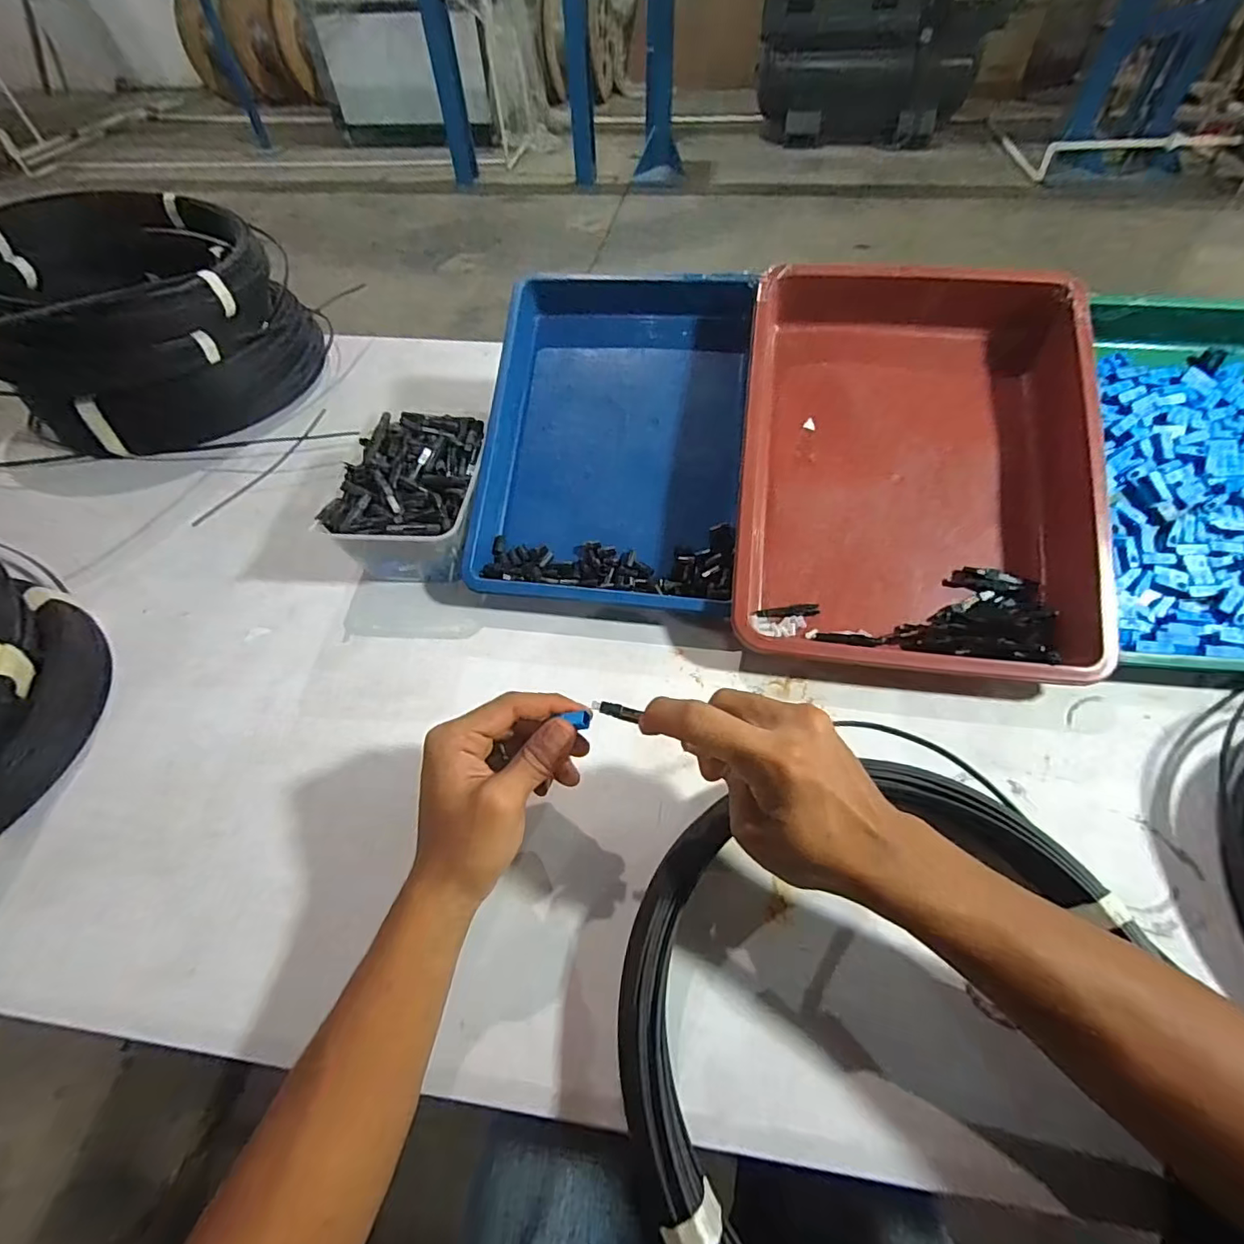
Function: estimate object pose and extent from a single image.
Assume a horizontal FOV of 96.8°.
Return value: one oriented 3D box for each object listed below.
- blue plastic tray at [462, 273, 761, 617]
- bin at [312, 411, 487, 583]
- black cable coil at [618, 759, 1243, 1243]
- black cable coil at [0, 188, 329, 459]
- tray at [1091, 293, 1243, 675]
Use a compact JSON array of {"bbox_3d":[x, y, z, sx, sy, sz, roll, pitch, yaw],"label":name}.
[{"bbox_3d":[-0.004,-0.174,0.502,0.227,0.058,0.326,6,77,3],"label":"blue plastic tray"},{"bbox_3d":[-0.183,-0.110,0.508,0.118,0.082,0.166,4,54,4],"label":"bin"},{"bbox_3d":[0.144,0.210,0.276,0.284,0.036,0.256,-16,55,-10],"label":"black cable coil"},{"bbox_3d":[-0.534,-0.361,0.639,0.297,0.159,0.307,-1,53,2],"label":"black cable coil"},{"bbox_3d":[0.497,-0.113,0.439,0.215,0.050,0.327,5,76,9],"label":"tray"}]

